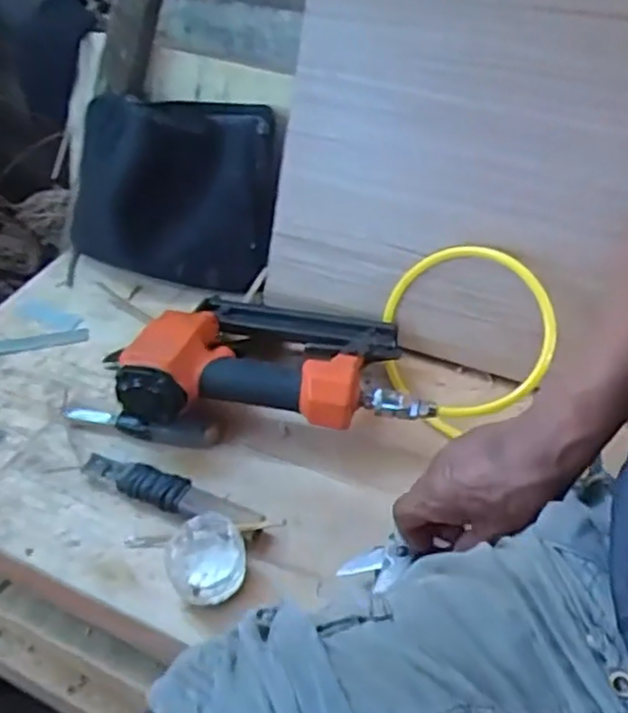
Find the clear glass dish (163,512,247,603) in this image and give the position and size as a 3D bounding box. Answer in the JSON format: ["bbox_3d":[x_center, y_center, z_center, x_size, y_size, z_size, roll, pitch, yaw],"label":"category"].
[{"bbox_3d":[-0.078,0.144,0.486,0.058,0.033,0.059,0,44,2],"label":"clear glass dish"}]

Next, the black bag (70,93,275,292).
[{"bbox_3d":[-0.149,-0.171,0.718,0.217,0.139,0.167,1,44,3],"label":"black bag"}]

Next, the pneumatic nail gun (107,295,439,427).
[{"bbox_3d":[-0.029,0.006,0.597,0.253,0.077,0.154,6,44,7],"label":"pneumatic nail gun"}]

